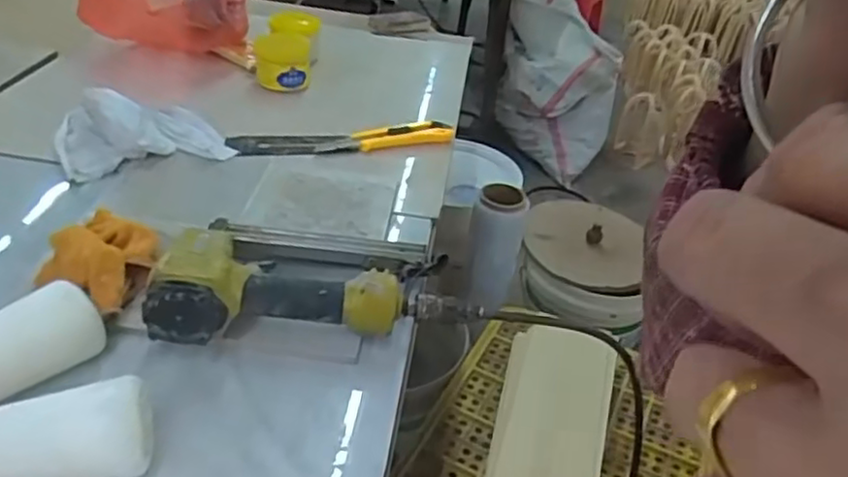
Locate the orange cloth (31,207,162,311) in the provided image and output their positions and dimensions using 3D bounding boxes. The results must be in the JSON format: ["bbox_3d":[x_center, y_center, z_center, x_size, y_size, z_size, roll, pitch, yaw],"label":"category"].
[{"bbox_3d":[-0.283,0.023,0.584,0.089,0.055,0.107,10,34,4],"label":"orange cloth"}]

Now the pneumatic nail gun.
[{"bbox_3d":[-0.089,0.028,0.584,0.250,0.066,0.144,2,34,-7],"label":"pneumatic nail gun"}]

